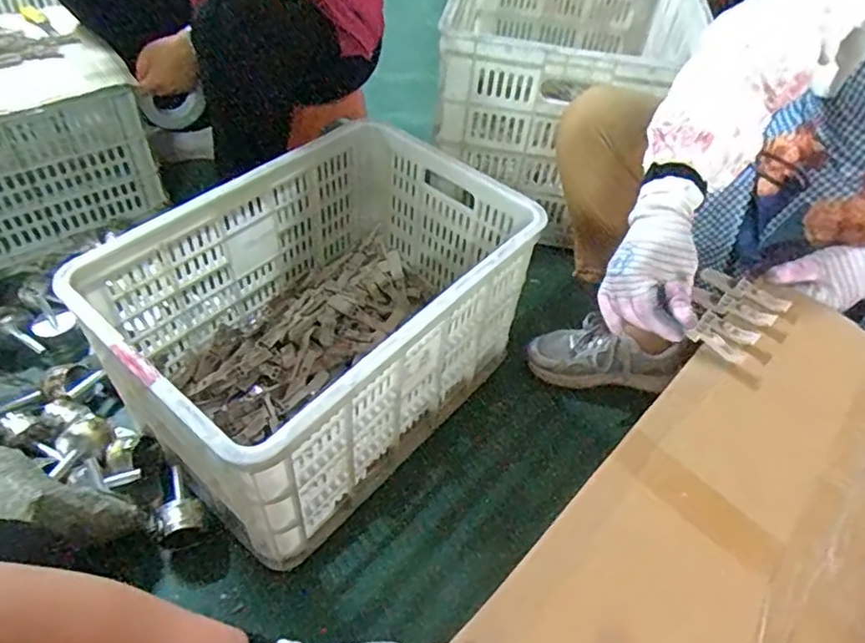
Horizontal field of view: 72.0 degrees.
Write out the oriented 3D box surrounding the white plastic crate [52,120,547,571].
[{"bbox_3d":[-0.146,-0.007,0.864,0.370,0.291,0.535,36,54,24],"label":"white plastic crate"}]

